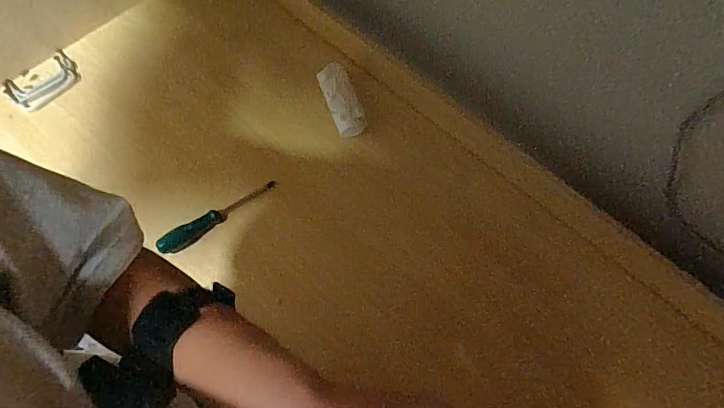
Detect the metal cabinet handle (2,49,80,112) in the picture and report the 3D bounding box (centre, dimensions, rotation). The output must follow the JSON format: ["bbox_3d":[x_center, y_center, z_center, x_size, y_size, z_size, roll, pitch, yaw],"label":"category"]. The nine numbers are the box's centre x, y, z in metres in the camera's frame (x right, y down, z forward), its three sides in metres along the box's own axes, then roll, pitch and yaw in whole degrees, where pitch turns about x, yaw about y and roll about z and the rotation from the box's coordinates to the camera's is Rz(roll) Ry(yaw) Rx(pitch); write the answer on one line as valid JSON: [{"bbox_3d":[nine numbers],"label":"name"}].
[{"bbox_3d":[-0.572,-0.219,0.733,0.098,0.020,0.118,42,73,12],"label":"metal cabinet handle"}]

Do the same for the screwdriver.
[{"bbox_3d":[-0.225,0.017,0.640,0.199,0.024,0.028,-35,75,-14],"label":"screwdriver"}]

